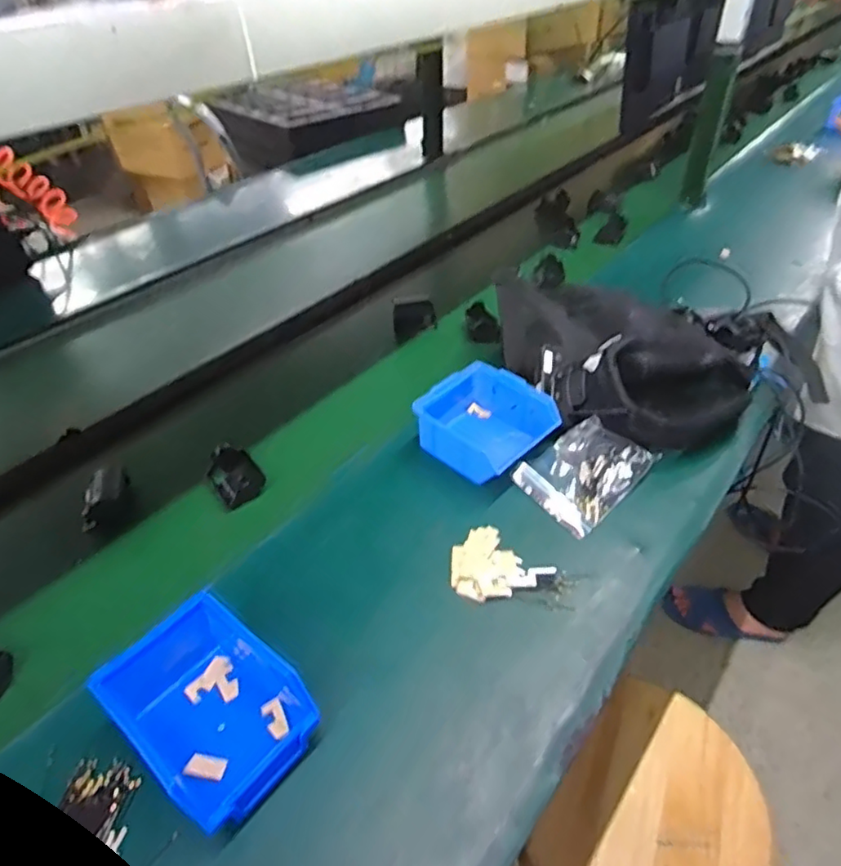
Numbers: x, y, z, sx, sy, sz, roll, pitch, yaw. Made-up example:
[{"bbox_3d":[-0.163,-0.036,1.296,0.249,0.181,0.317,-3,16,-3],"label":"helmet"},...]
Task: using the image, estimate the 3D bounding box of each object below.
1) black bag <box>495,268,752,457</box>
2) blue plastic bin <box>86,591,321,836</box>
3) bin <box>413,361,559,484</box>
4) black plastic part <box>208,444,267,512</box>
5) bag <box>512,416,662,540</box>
[{"bbox_3d":[0.251,-0.099,0.821,0.350,0.096,0.232,23,45,28],"label":"black bag"},{"bbox_3d":[-0.160,0.206,0.474,0.155,0.082,0.124,28,47,32],"label":"blue plastic bin"},{"bbox_3d":[0.078,-0.014,0.753,0.130,0.068,0.149,-32,48,-32],"label":"bin"},{"bbox_3d":[-0.217,0.047,0.710,0.052,0.032,0.076,-26,45,-28],"label":"black plastic part"},{"bbox_3d":[0.194,0.045,0.717,0.155,0.021,0.112,-30,46,-31],"label":"bag"}]

